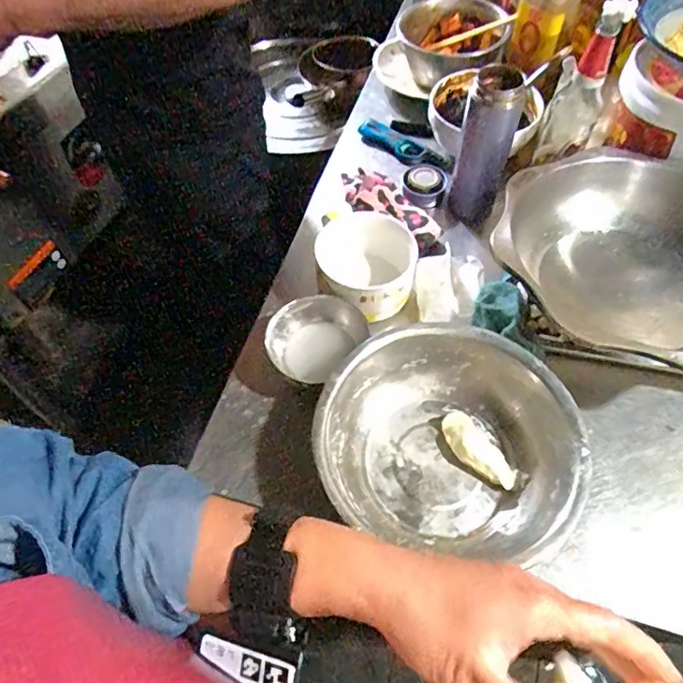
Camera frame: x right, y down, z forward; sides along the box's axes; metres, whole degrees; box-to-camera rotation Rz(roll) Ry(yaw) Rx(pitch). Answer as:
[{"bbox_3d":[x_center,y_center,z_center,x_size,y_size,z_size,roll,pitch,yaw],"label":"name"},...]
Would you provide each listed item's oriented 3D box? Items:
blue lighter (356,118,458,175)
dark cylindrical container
[{"bbox_3d":[0.107,-0.330,0.929,0.171,0.036,0.040,25,60,13],"label":"blue lighter"},{"bbox_3d":[0.202,-0.270,0.773,0.073,0.207,0.074,14,58,7],"label":"dark cylindrical container"}]

